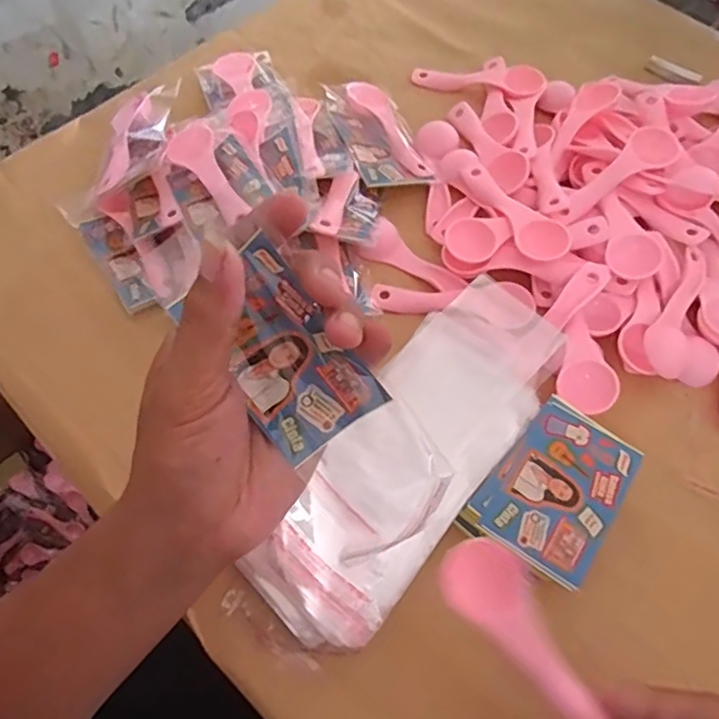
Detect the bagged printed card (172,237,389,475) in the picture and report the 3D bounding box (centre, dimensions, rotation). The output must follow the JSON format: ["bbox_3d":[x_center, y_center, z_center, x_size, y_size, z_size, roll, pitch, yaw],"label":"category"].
[{"bbox_3d":[-0.034,0.000,0.261,0.053,0.006,0.087,-38,97,9],"label":"bagged printed card"}]

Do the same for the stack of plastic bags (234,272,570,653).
[{"bbox_3d":[0.035,0.049,0.354,0.088,0.022,0.240,37,67,15],"label":"stack of plastic bags"}]

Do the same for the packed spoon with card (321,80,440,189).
[{"bbox_3d":[0.014,-0.182,0.478,0.062,0.012,0.116,-8,61,-24],"label":"packed spoon with card"}]

